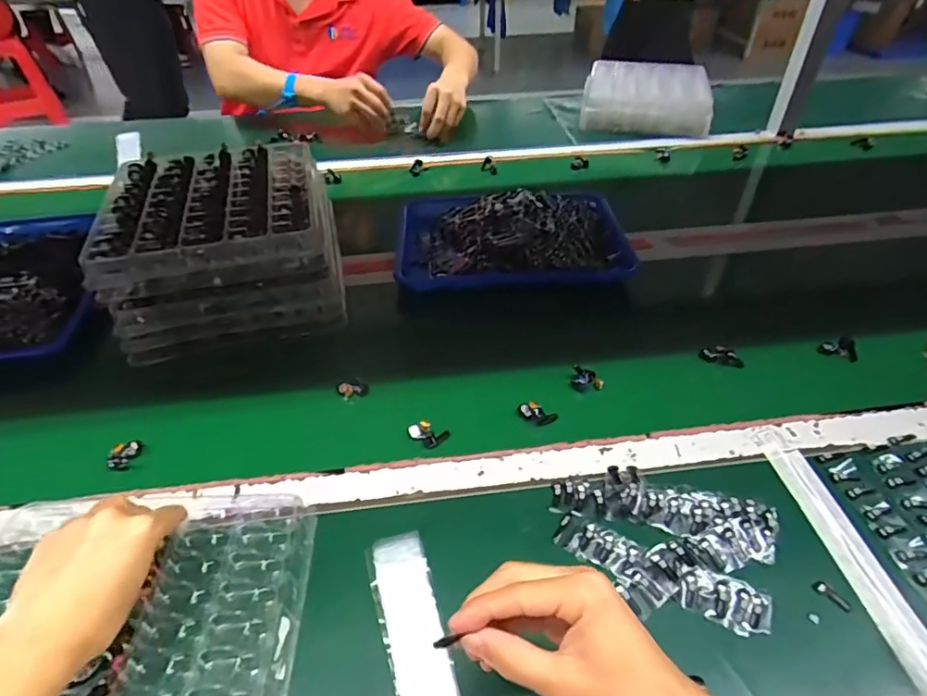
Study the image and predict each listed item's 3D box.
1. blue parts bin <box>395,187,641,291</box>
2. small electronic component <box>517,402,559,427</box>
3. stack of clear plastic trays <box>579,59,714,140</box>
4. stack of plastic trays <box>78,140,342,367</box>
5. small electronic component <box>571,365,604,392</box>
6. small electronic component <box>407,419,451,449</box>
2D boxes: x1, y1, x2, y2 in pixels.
[{"bbox_3d":[0.071,-0.173,0.793,0.325,0.070,0.227,-1,43,0],"label":"blue parts bin"},{"bbox_3d":[0.078,0.069,0.566,0.041,0.017,0.016,18,46,20],"label":"small electronic component"},{"bbox_3d":[0.409,-0.557,1.198,0.266,0.086,0.293,11,44,13],"label":"stack of clear plastic trays"},{"bbox_3d":[-0.308,-0.139,0.702,0.265,0.138,0.251,-12,44,-12],"label":"stack of plastic trays"},{"bbox_3d":[0.140,0.036,0.604,0.035,0.018,0.022,10,44,12],"label":"small electronic component"},{"bbox_3d":[-0.037,0.088,0.550,0.041,0.013,0.025,8,43,10],"label":"small electronic component"}]

